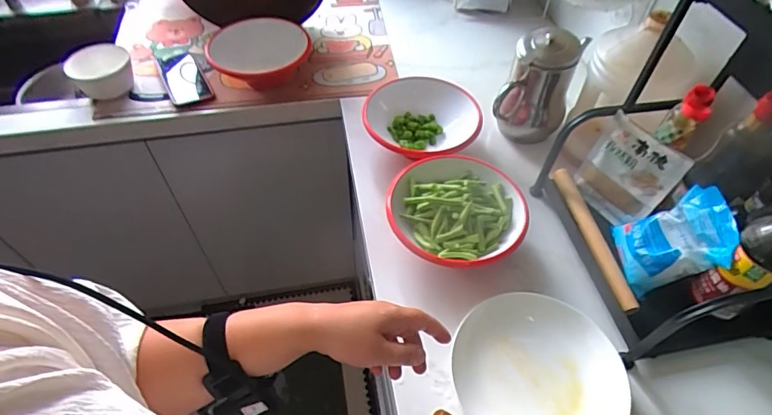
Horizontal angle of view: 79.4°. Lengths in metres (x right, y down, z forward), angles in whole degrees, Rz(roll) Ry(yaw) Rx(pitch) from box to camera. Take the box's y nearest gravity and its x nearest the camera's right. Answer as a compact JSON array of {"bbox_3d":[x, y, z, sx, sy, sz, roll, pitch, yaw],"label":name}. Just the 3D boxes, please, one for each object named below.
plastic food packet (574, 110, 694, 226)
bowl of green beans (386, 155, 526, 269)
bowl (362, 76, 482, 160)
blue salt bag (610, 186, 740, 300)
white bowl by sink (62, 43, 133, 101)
[{"bbox_3d":[0.341,-0.043,0.667,0.035,0.150,0.112,-28,58,-21],"label":"plastic food packet"},{"bbox_3d":[0.102,0.013,0.679,0.187,0.057,0.190,0,52,-1],"label":"bowl of green beans"},{"bbox_3d":[0.058,-0.141,0.797,0.186,0.064,0.188,0,52,-1],"label":"bowl"},{"bbox_3d":[0.375,0.044,0.603,0.045,0.138,0.099,18,53,-37],"label":"blue salt bag"},{"bbox_3d":[-0.567,-0.266,0.930,0.112,0.074,0.098,-34,60,-24],"label":"white bowl by sink"}]

